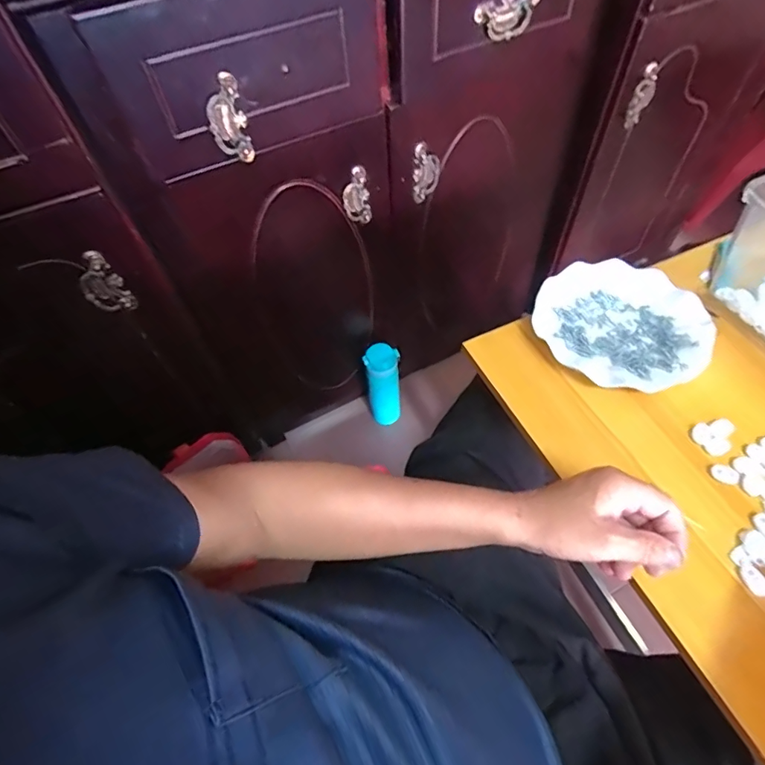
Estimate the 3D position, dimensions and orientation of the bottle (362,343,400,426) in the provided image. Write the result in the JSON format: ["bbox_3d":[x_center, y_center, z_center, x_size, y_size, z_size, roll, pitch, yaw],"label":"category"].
[{"bbox_3d":[0.003,0.009,0.985,0.067,0.219,0.056,1,56,4],"label":"bottle"}]

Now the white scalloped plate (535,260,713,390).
[{"bbox_3d":[0.272,-0.070,0.543,0.179,0.021,0.170,-1,56,2],"label":"white scalloped plate"}]

